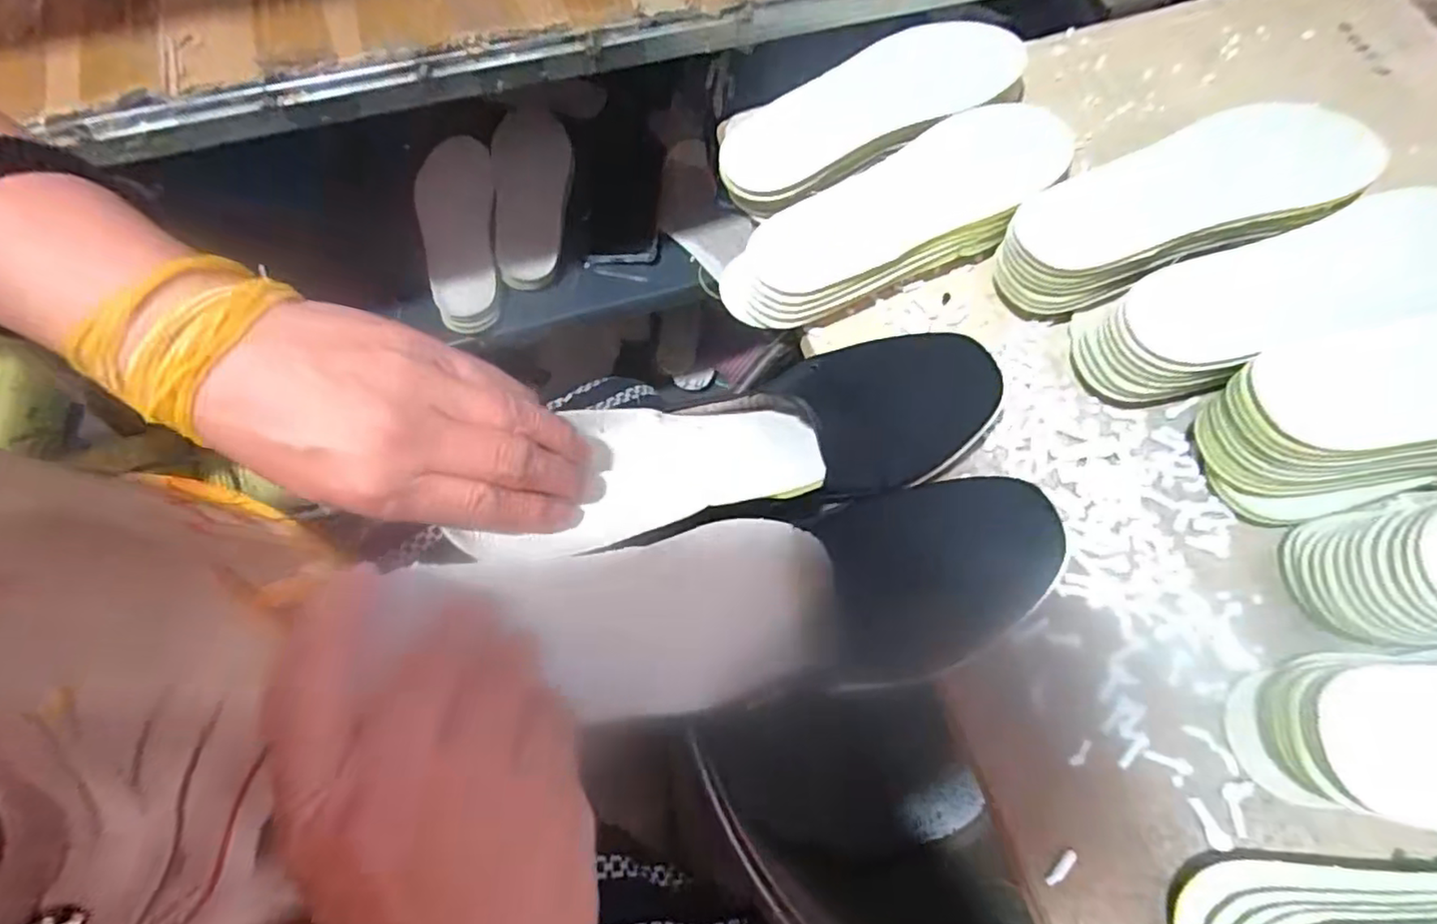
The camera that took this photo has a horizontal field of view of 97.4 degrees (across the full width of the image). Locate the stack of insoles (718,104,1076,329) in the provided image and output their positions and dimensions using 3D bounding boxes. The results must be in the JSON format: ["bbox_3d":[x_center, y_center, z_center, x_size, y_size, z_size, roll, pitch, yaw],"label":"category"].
[{"bbox_3d":[0.124,-0.162,0.429,0.236,0.043,0.087,-30,71,-10],"label":"stack of insoles"}]

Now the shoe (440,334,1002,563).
[{"bbox_3d":[0.019,-0.006,0.333,0.288,0.070,0.089,-18,72,-27],"label":"shoe"}]

